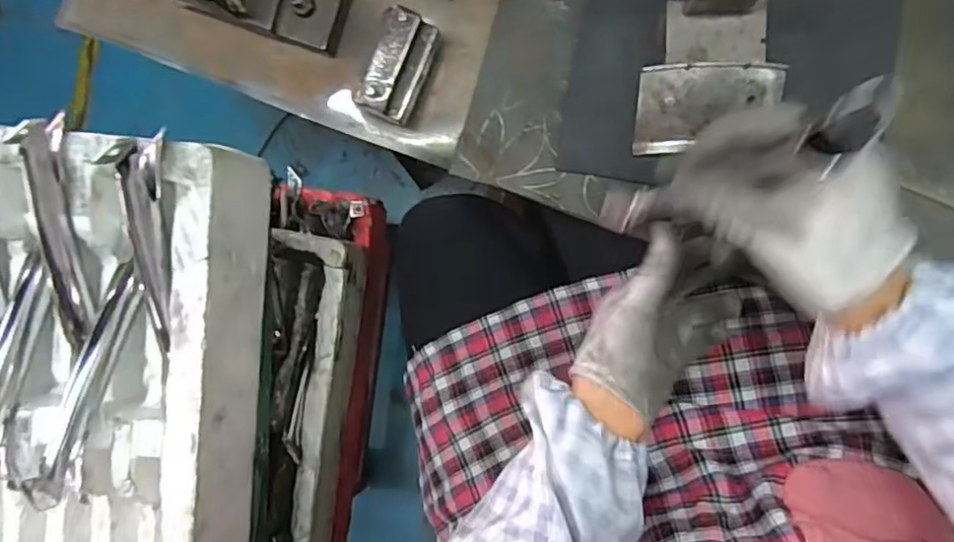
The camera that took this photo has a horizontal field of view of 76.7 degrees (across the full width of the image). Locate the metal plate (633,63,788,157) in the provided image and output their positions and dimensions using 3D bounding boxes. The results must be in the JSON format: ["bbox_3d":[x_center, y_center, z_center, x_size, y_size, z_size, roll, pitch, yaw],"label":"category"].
[{"bbox_3d":[0.153,-0.106,0.398,0.089,0.011,0.061,0,128,8],"label":"metal plate"}]

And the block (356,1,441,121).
[{"bbox_3d":[-0.055,-0.142,0.429,0.031,0.049,0.071,21,94,7],"label":"block"}]

